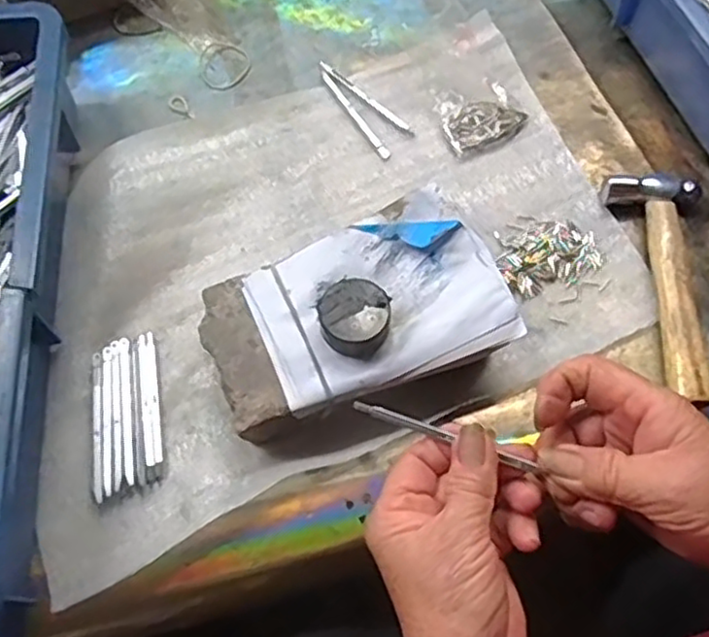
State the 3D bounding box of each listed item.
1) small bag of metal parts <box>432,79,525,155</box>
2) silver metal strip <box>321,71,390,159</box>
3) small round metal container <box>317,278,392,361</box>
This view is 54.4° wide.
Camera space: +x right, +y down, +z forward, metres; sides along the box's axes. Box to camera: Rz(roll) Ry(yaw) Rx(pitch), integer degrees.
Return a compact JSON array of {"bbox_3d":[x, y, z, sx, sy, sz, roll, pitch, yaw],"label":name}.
[{"bbox_3d":[0.089,-0.146,0.490,0.058,0.019,0.047,-22,67,-8],"label":"small bag of metal parts"},{"bbox_3d":[0.000,-0.149,0.500,0.006,0.004,0.089,-30,69,-11],"label":"silver metal strip"},{"bbox_3d":[0.000,-0.001,0.377,0.038,0.019,0.038,-1,66,2],"label":"small round metal container"}]

